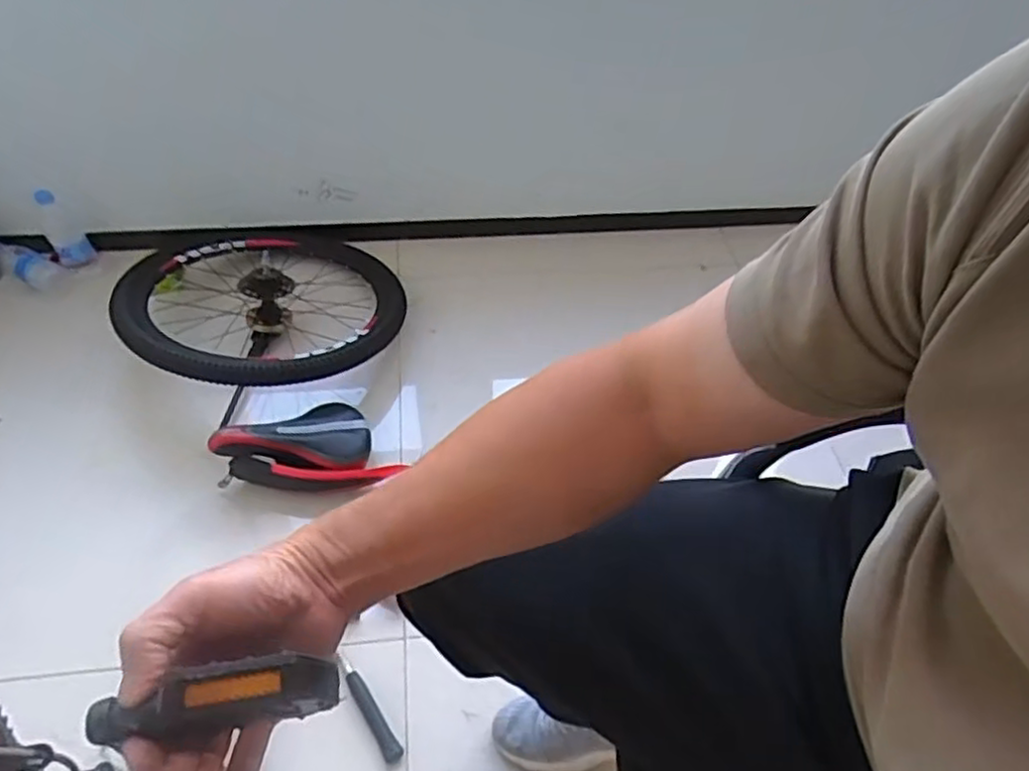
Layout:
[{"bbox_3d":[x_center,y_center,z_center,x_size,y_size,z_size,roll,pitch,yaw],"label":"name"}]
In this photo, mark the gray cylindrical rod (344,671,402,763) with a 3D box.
[{"bbox_3d":[-0.194,0.452,0.925,0.024,0.024,0.129,-28,57,-25],"label":"gray cylindrical rod"}]

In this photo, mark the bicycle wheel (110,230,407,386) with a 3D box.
[{"bbox_3d":[-0.494,-0.180,1.312,0.539,0.148,0.482,1,50,-3],"label":"bicycle wheel"}]

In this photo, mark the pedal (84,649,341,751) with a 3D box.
[{"bbox_3d":[-0.149,0.159,0.335,0.116,0.063,0.023,-6,51,-9],"label":"pedal"}]

